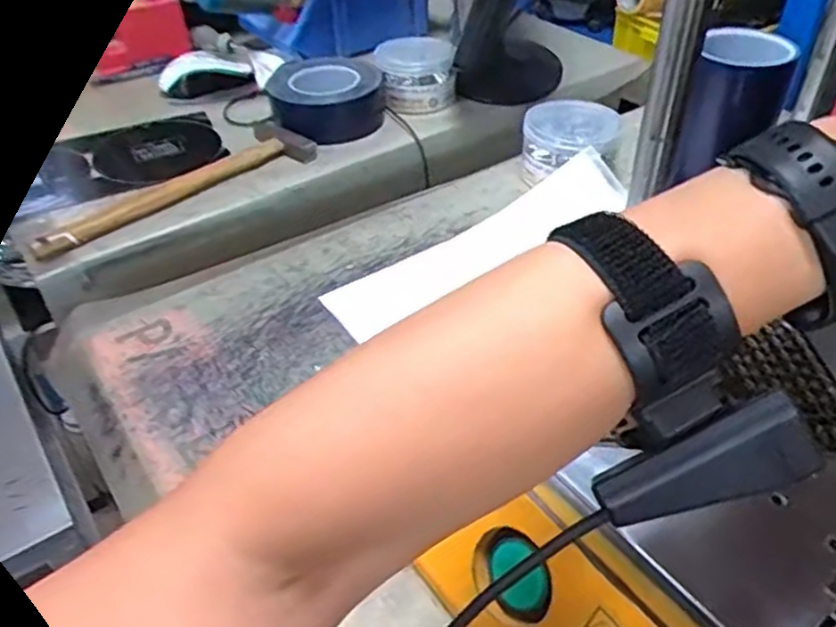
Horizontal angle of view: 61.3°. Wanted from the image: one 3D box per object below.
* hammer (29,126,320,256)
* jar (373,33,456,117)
[{"bbox_3d":[-0.245,-0.132,0.714,0.096,0.028,0.302,29,50,31],"label":"hammer"},{"bbox_3d":[0.001,-0.304,0.897,0.095,0.064,0.102,-1,41,1],"label":"jar"}]

